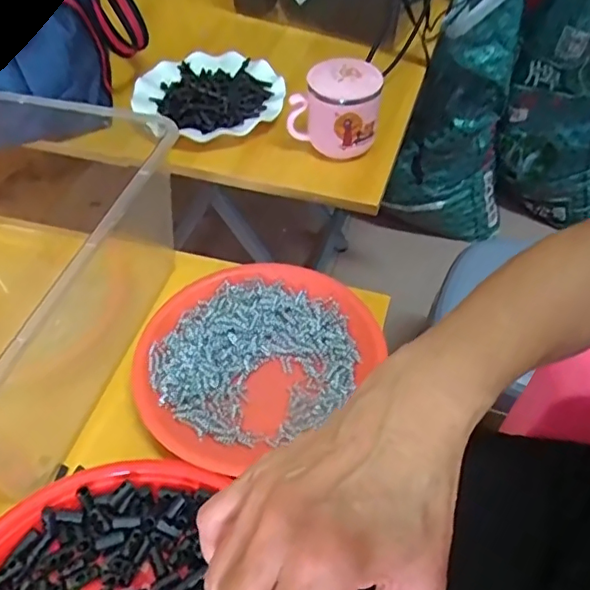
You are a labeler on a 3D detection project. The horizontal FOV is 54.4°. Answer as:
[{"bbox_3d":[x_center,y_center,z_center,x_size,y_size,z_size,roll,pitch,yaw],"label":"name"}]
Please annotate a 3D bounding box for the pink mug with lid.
[{"bbox_3d":[0.048,-0.203,0.636,0.089,0.097,0.063,21,53,17],"label":"pink mug with lid"}]

